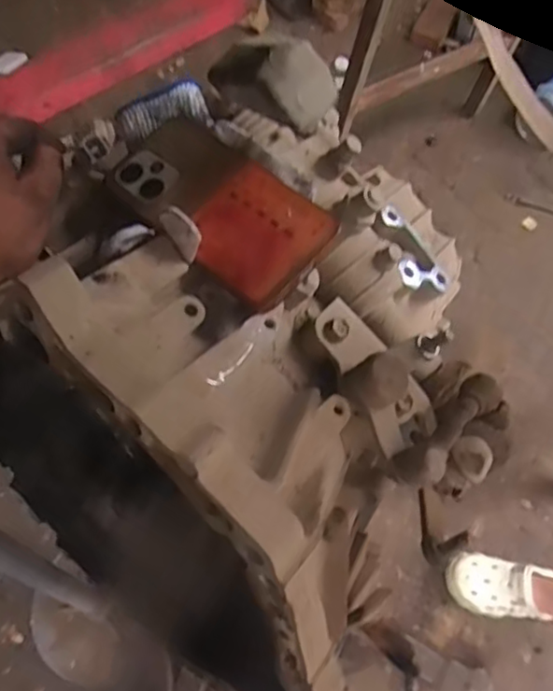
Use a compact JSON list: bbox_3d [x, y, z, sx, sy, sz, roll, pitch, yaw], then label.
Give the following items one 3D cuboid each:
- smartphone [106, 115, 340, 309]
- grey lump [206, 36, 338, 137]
[{"bbox_3d":[-0.036,-0.091,0.398,0.075,0.016,0.155,-41,69,-18],"label":"smartphone"},{"bbox_3d":[-0.001,-0.154,0.360,0.069,0.029,0.036,30,67,15],"label":"grey lump"}]

